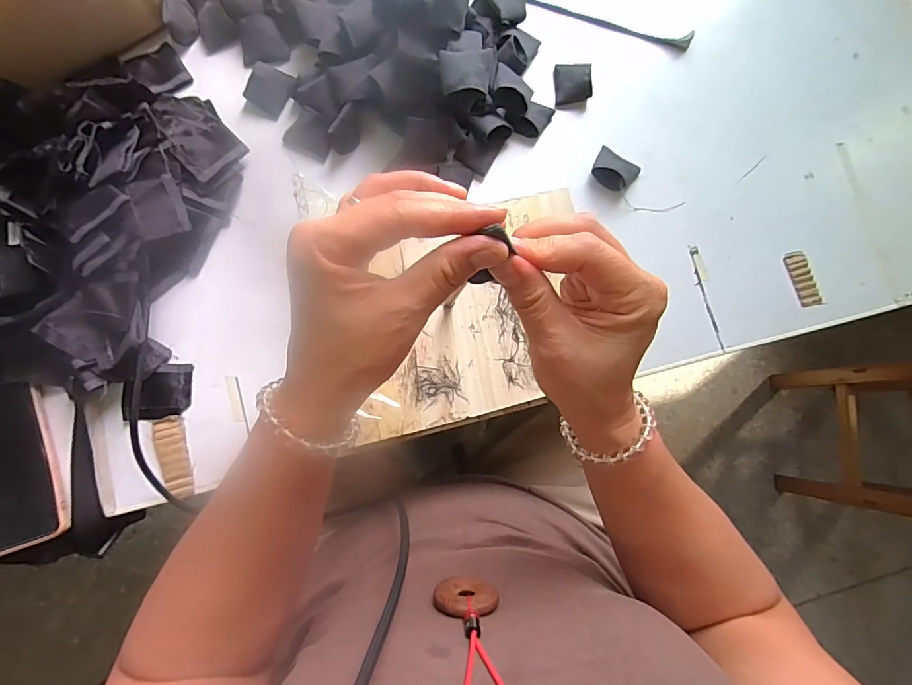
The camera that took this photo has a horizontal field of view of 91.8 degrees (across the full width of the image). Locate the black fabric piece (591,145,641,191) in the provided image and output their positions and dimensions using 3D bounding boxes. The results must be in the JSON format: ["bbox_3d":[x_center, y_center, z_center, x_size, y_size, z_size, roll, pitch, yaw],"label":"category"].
[{"bbox_3d":[0.157,-0.169,0.434,0.043,0.022,0.038,32,80,1],"label":"black fabric piece"}]

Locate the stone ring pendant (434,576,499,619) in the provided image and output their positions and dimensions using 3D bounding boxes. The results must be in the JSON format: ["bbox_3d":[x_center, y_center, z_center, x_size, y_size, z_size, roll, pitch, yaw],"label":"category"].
[{"bbox_3d":[0.006,0.148,0.260,0.037,0.043,0.005,2,81,-4],"label":"stone ring pendant"}]

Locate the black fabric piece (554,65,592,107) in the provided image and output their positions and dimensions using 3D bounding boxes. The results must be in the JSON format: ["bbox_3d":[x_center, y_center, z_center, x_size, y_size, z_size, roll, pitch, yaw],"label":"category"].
[{"bbox_3d":[0.119,-0.265,0.447,0.033,0.020,0.037,-3,81,-5],"label":"black fabric piece"}]

